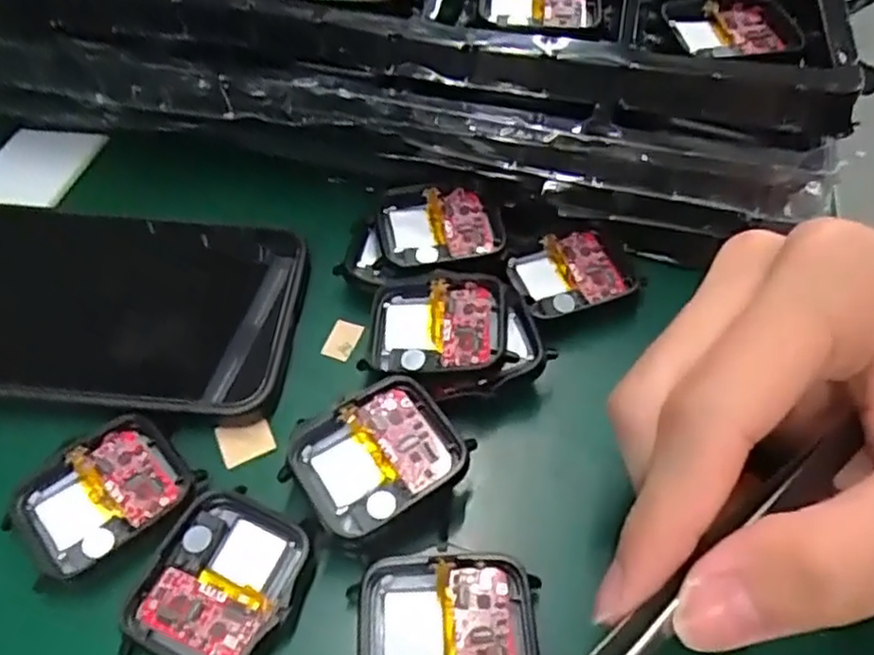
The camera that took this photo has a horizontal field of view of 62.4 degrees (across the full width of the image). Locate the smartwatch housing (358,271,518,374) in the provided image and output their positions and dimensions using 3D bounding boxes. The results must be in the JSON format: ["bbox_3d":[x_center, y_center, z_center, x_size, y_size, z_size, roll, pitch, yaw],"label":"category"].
[{"bbox_3d":[0.000,0.000,0.228,0.044,0.016,0.035,1,52,2],"label":"smartwatch housing"}]

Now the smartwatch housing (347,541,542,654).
[{"bbox_3d":[0.002,0.075,0.179,0.046,0.007,0.037,-5,52,-2],"label":"smartwatch housing"}]

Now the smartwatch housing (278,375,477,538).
[{"bbox_3d":[-0.017,0.036,0.200,0.043,0.014,0.036,-27,56,-18],"label":"smartwatch housing"}]

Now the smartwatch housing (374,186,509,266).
[{"bbox_3d":[0.001,-0.035,0.255,0.043,0.013,0.035,-7,52,-4],"label":"smartwatch housing"}]

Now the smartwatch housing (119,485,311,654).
[{"bbox_3d":[-0.056,0.067,0.187,0.037,0.010,0.045,21,55,17],"label":"smartwatch housing"}]

